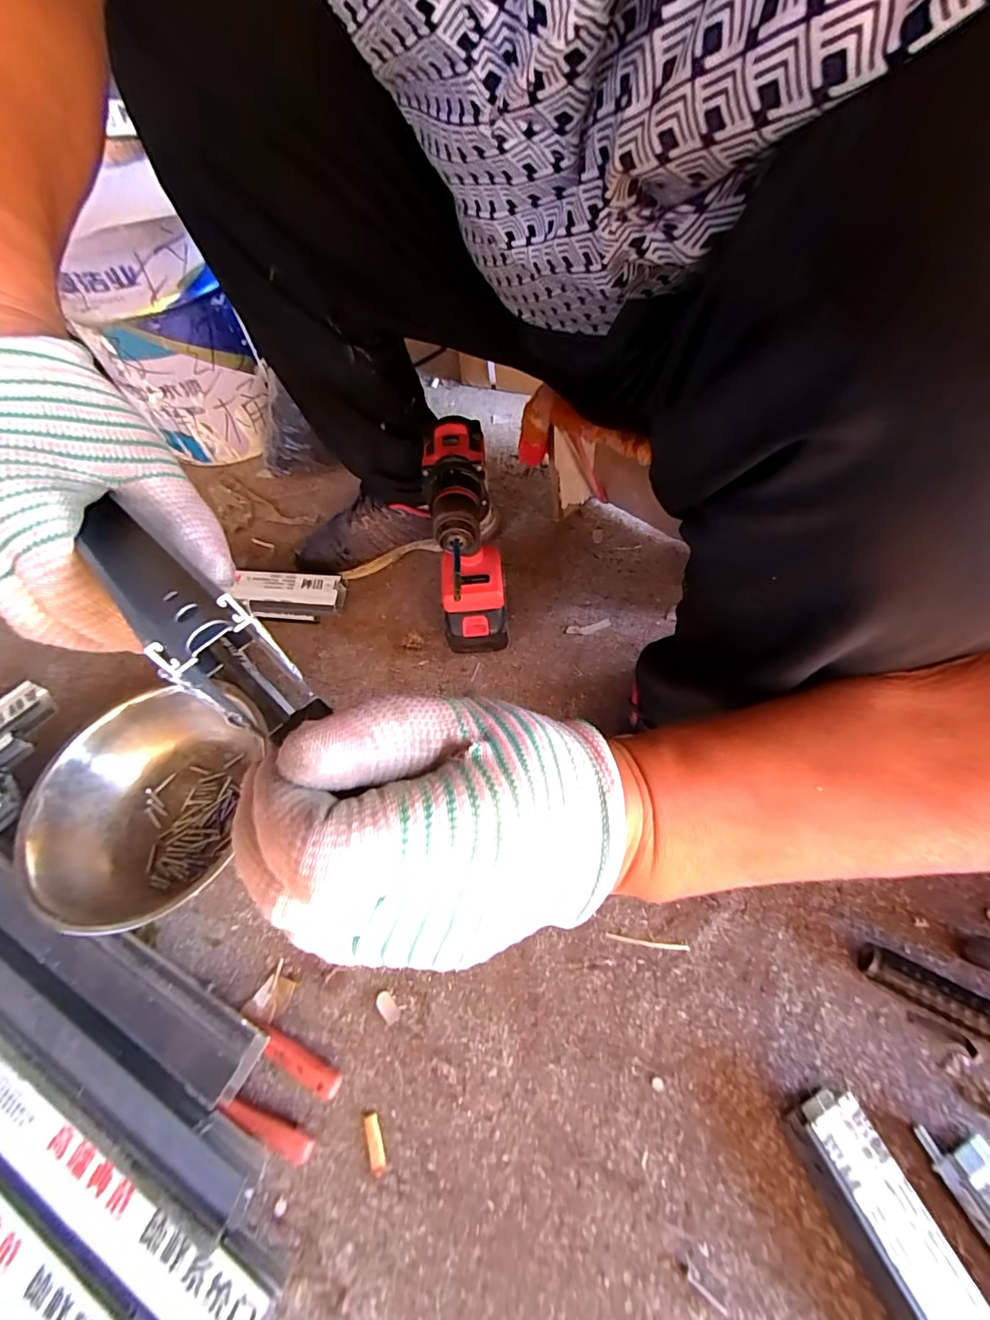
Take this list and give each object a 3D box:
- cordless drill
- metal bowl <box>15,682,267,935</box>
[{"bbox_3d":[-0.028,-0.086,0.506,0.071,0.247,0.172,-7,58,-1],"label":"cordless drill"},{"bbox_3d":[-0.329,0.143,0.493,0.218,0.081,0.230,-2,58,2],"label":"metal bowl"}]

